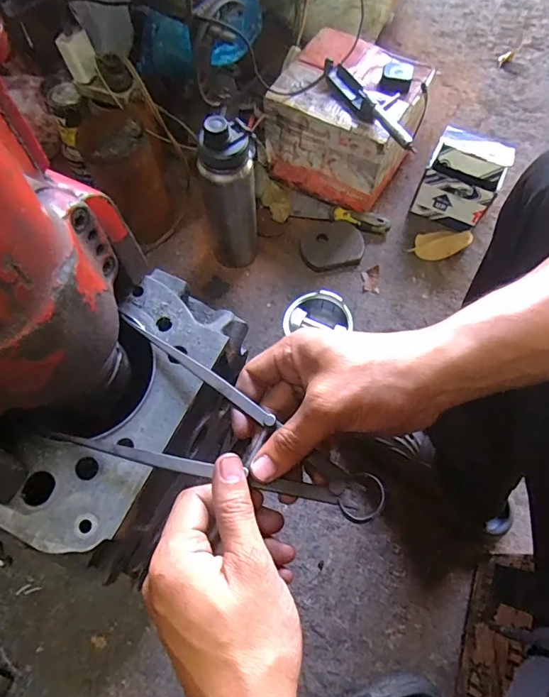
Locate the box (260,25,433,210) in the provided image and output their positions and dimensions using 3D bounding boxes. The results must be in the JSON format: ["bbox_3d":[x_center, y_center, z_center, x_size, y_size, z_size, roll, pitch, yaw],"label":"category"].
[{"bbox_3d":[0.128,-0.410,0.822,0.223,0.180,0.213,29,69,9],"label":"box"}]

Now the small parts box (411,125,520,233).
[{"bbox_3d":[0.329,-0.299,0.802,0.121,0.145,0.091,26,69,8],"label":"small parts box"}]

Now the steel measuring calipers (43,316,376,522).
[{"bbox_3d":[-0.035,0.057,0.290,0.211,0.009,0.094,23,68,18],"label":"steel measuring calipers"}]

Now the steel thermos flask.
[{"bbox_3d":[-0.069,-0.235,0.698,0.078,0.262,0.090,-8,68,-5],"label":"steel thermos flask"}]

